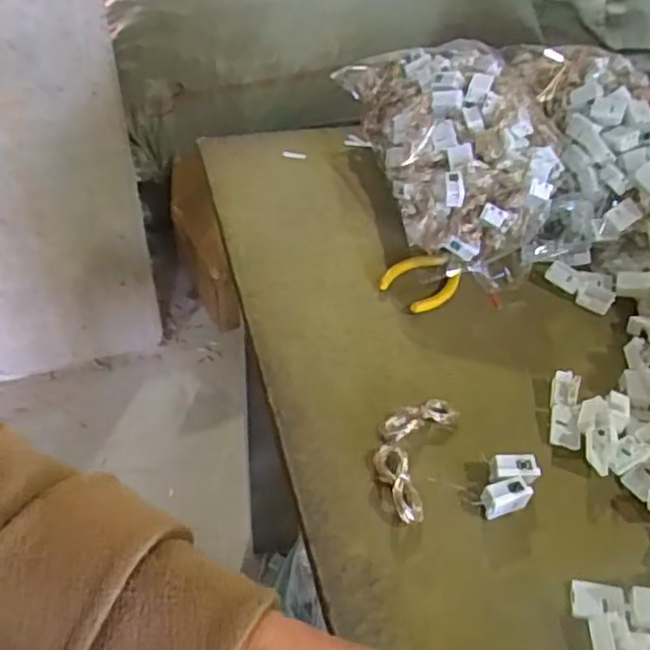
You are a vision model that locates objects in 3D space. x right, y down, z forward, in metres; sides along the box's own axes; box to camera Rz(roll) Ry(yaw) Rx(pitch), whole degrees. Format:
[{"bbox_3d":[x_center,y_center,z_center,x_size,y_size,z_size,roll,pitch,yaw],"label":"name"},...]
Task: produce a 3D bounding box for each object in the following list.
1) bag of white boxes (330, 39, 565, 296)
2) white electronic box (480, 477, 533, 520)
[{"bbox_3d":[0.108,-0.153,0.566,0.177,0.105,0.252,2,46,0],"label":"bag of white boxes"},{"bbox_3d":[0.105,0.101,0.383,0.028,0.018,0.014,-14,48,-15],"label":"white electronic box"}]

